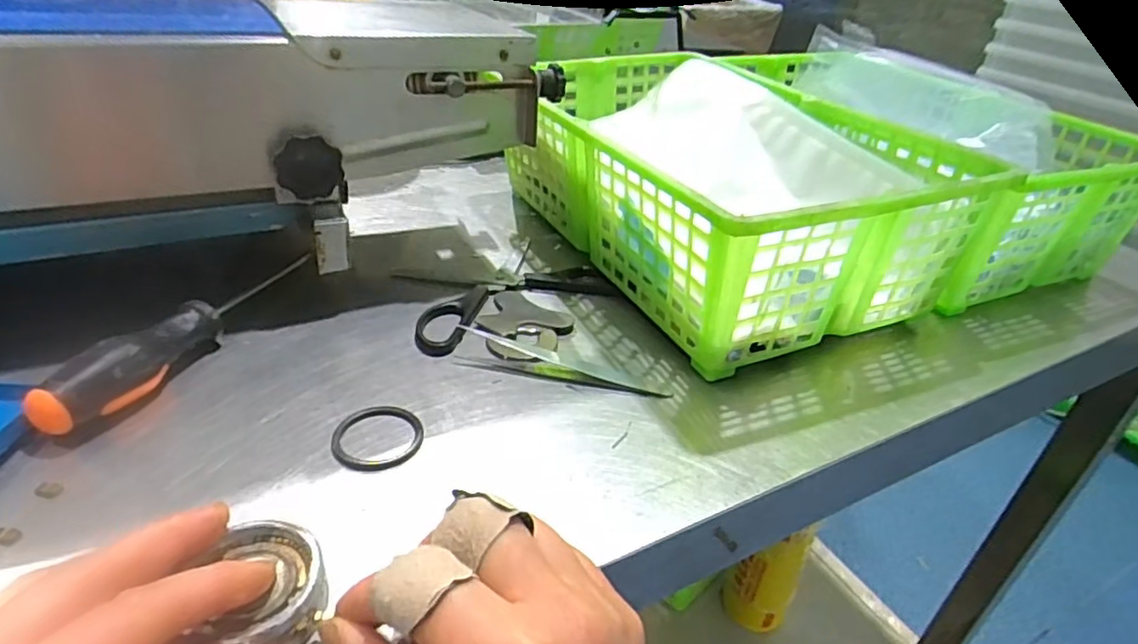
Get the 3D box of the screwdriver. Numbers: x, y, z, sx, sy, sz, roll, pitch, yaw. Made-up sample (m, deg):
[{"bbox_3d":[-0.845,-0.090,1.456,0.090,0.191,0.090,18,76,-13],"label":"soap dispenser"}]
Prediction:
[{"bbox_3d":[-0.200,0.010,0.345,0.027,0.029,0.153,17,33,15],"label":"screwdriver"}]

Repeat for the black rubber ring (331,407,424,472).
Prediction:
[{"bbox_3d":[-0.091,0.054,0.311,0.041,0.004,0.040,1,32,-10],"label":"black rubber ring"}]

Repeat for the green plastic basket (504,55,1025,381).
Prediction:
[{"bbox_3d":[0.097,-0.107,0.489,0.217,0.106,0.348,-8,35,-24],"label":"green plastic basket"}]

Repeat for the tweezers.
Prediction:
[{"bbox_3d":[-0.008,0.025,0.366,0.125,0.005,0.030,16,33,14],"label":"tweezers"}]

